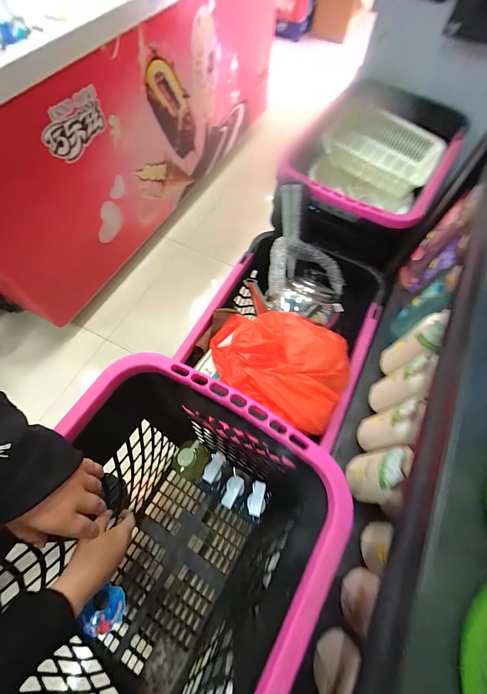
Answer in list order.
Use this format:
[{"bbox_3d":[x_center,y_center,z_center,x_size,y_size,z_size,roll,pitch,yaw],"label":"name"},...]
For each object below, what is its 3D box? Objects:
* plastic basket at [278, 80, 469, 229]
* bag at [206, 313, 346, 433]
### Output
[{"bbox_3d":[0.349,-0.483,0.807,0.337,0.189,0.465,32,68,13],"label":"plastic basket"},{"bbox_3d":[0.077,0.023,0.602,0.280,0.086,0.225,28,67,12],"label":"bag"}]

